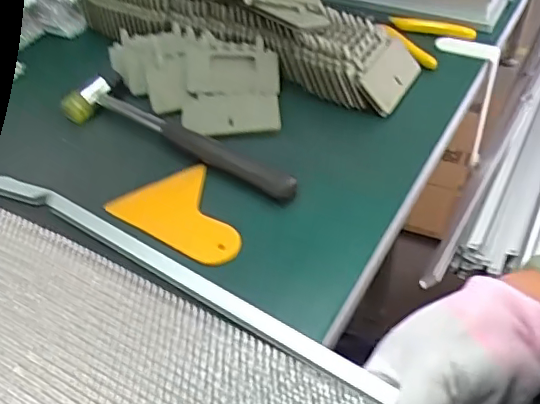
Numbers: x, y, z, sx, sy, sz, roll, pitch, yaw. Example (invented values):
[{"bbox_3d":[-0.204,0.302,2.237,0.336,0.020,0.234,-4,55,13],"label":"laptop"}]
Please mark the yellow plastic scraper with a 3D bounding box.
[{"bbox_3d":[-0.068,0.014,0.433,0.076,0.008,0.103,-28,50,-19],"label":"yellow plastic scraper"}]

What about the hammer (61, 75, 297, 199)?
[{"bbox_3d":[-0.080,-0.057,0.486,0.236,0.026,0.048,22,52,24],"label":"hammer"}]

